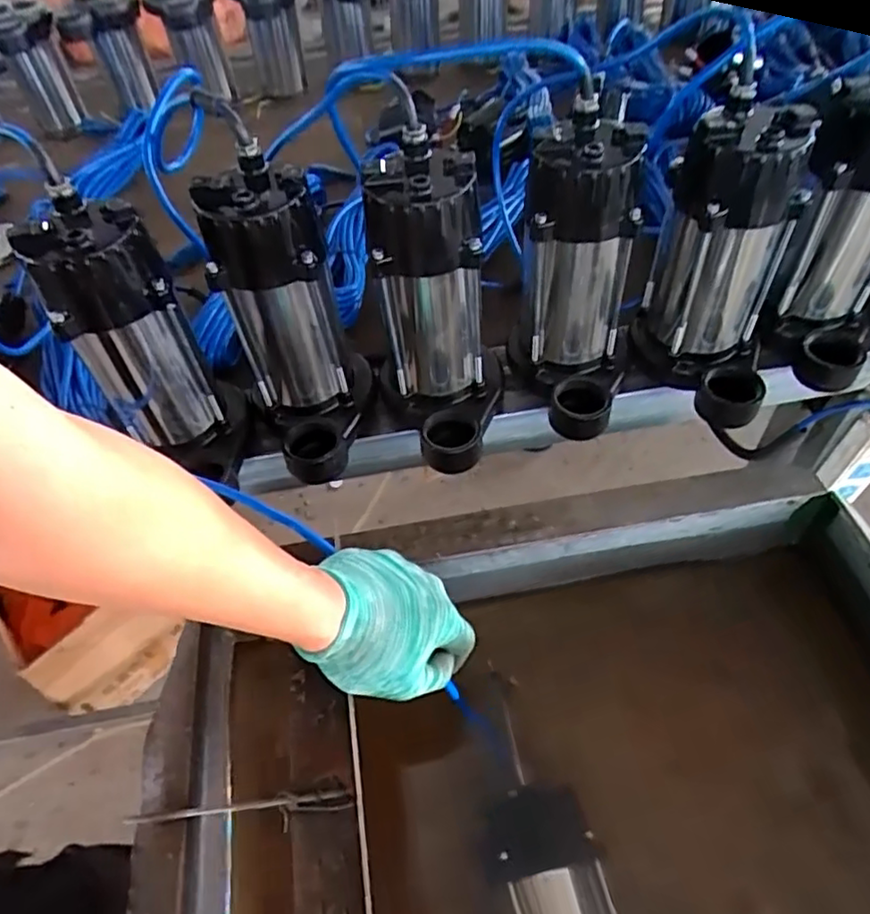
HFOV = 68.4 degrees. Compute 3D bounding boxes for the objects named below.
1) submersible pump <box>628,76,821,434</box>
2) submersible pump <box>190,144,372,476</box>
[{"bbox_3d":[0.254,-0.163,0.562,0.122,0.229,0.138,15,53,16],"label":"submersible pump"},{"bbox_3d":[-0.119,-0.112,0.546,0.097,0.222,0.155,-17,51,-9],"label":"submersible pump"}]

